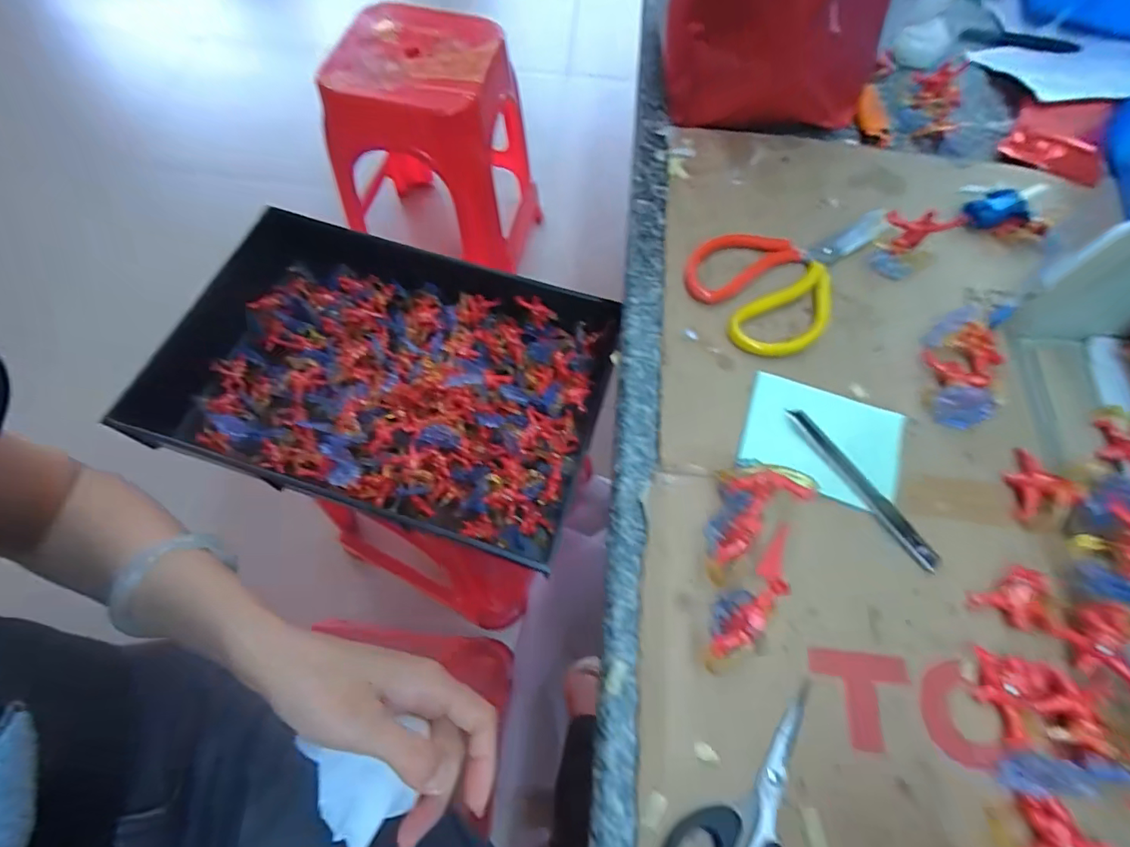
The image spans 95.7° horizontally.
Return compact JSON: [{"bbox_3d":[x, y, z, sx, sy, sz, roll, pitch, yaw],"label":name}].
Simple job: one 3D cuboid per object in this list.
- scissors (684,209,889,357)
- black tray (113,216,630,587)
[{"bbox_3d":[0.183,-0.126,0.395,0.181,0.010,0.108,-32,69,-15],"label":"scissors"},{"bbox_3d":[-0.213,-0.059,0.593,0.506,0.084,0.318,17,66,7],"label":"black tray"}]

